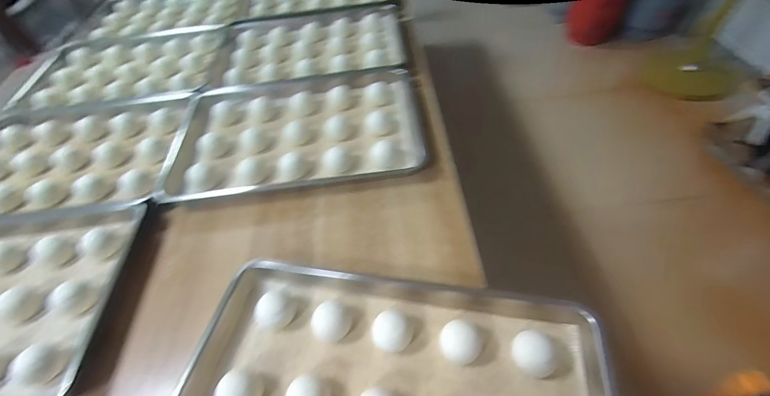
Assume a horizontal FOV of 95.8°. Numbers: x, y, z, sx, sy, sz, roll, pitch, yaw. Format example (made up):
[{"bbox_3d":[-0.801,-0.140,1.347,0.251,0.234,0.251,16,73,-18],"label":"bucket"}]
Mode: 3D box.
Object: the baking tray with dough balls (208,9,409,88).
[{"bbox_3d":[-0.231,-0.516,1.118,0.576,0.037,0.395,-3,52,1],"label":"baking tray with dough balls"}]

